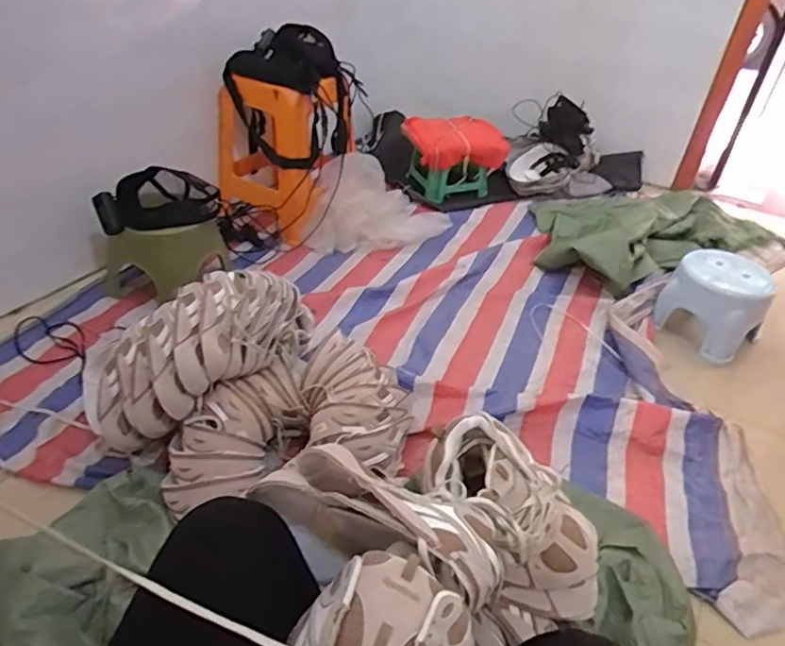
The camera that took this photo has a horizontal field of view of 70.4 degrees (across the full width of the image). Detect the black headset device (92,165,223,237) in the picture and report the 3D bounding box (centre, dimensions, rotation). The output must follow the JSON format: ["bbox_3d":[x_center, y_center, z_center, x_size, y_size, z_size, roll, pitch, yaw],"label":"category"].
[{"bbox_3d":[-0.711,-0.380,1.718,0.341,0.156,0.149,1,38,-6],"label":"black headset device"}]

